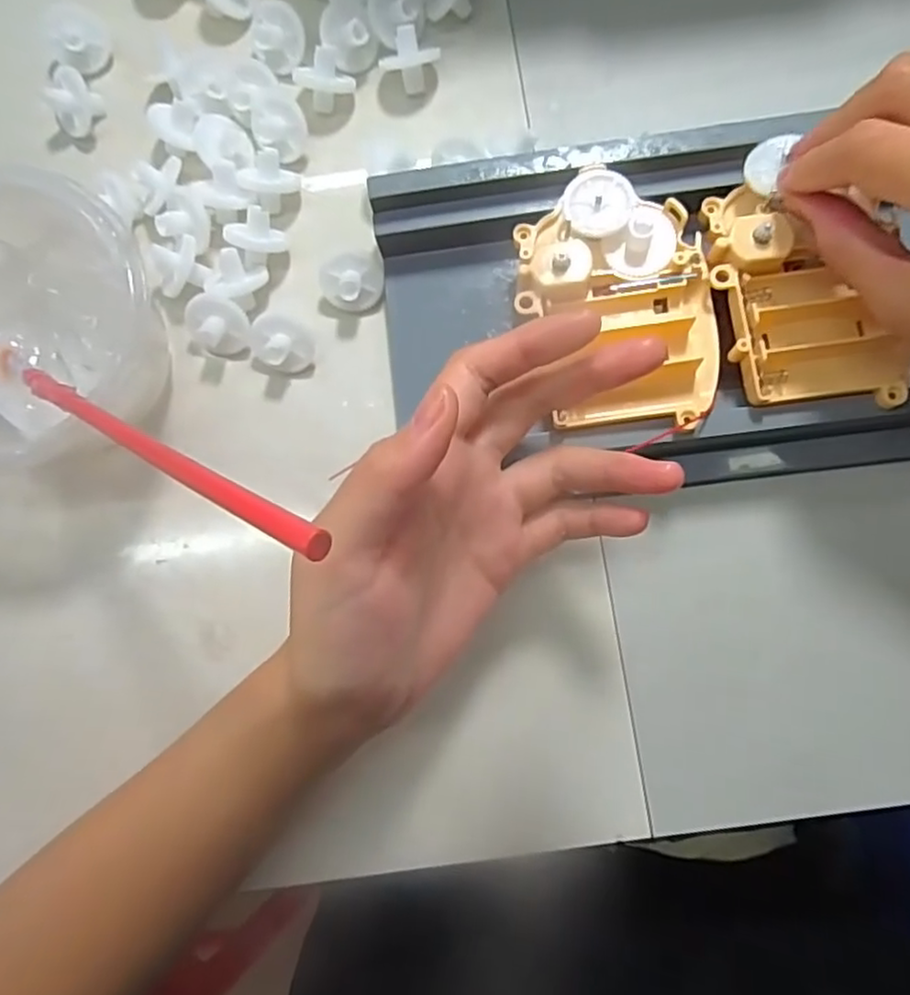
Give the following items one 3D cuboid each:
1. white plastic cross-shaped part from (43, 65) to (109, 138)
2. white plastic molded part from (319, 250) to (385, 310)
[{"bbox_3d":[-0.177,-0.184,0.308,0.017,0.025,0.022,5,84,4],"label":"white plastic cross-shaped part"},{"bbox_3d":[-0.045,-0.097,0.290,0.027,0.019,0.021,-25,83,0],"label":"white plastic molded part"}]

